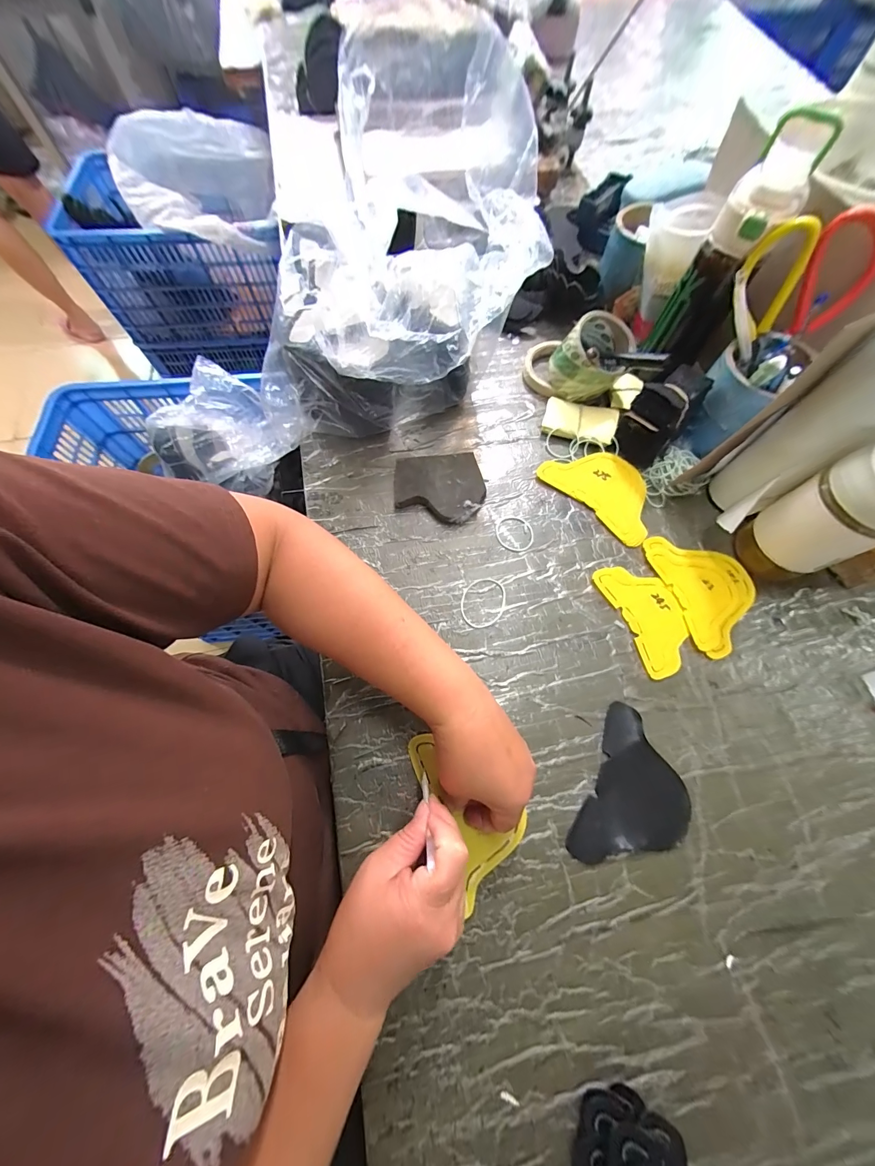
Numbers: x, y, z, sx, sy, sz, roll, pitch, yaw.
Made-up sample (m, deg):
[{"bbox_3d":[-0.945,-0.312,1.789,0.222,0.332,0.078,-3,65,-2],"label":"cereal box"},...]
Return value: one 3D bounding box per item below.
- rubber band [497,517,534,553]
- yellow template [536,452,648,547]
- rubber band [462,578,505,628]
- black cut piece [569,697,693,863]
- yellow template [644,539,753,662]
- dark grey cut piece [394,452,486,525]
[{"bbox_3d":[0.093,-0.060,0.446,0.045,0.004,0.046,3,68,1],"label":"rubber band"},{"bbox_3d":[0.212,-0.122,0.466,0.148,0.005,0.090,43,78,15],"label":"yellow template"},{"bbox_3d":[0.051,0.021,0.414,0.048,0.004,0.061,13,69,5],"label":"rubber band"},{"bbox_3d":[0.187,0.198,0.344,0.090,0.005,0.140,25,70,10],"label":"black cut piece"},{"bbox_3d":[0.312,0.004,0.424,0.099,0.004,0.142,-16,69,-6],"label":"yellow template"},{"bbox_3d":[0.002,-0.116,0.456,0.106,0.018,0.090,-6,68,-3],"label":"dark grey cut piece"}]

